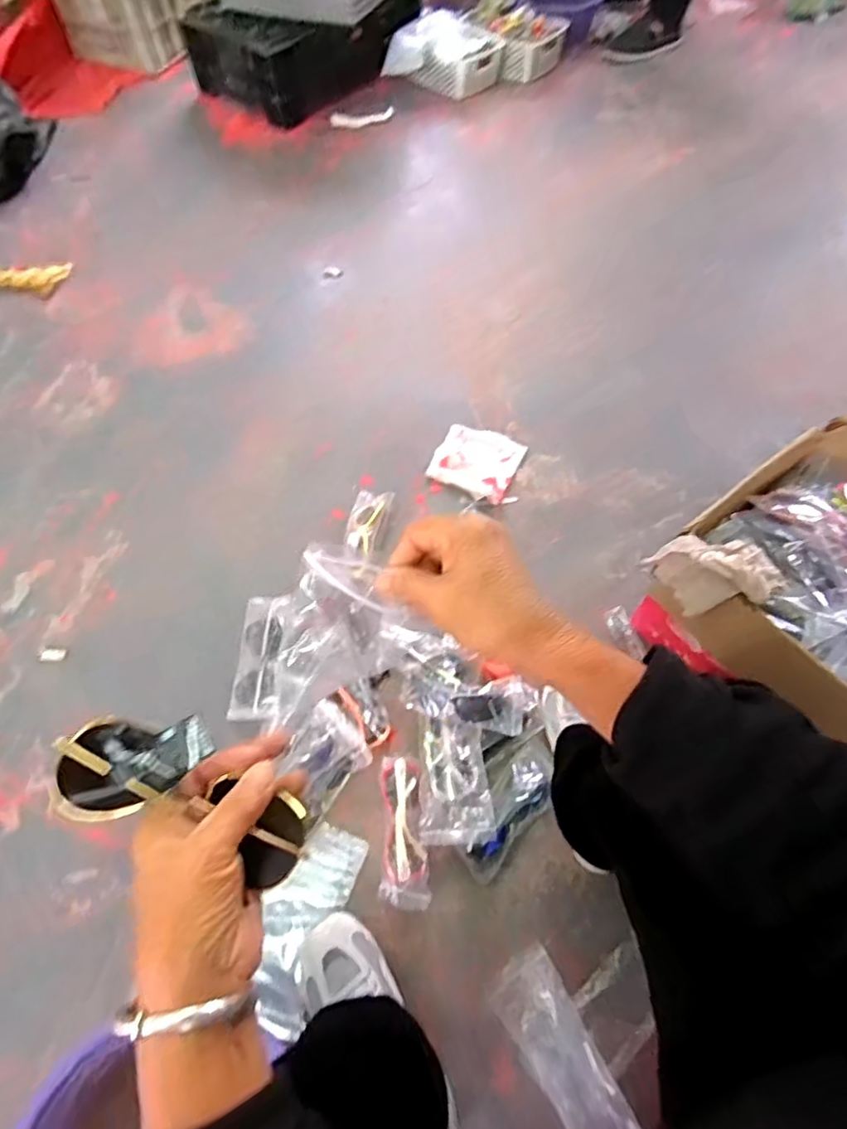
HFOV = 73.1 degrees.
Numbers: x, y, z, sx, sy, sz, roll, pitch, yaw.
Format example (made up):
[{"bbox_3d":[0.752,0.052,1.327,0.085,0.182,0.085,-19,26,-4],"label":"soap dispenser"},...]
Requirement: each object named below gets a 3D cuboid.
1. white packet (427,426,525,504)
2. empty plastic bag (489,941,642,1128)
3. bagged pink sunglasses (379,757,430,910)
[{"bbox_3d":[0.094,-0.182,1.021,0.144,0.029,0.140,20,64,12],"label":"white packet"},{"bbox_3d":[0.149,0.524,0.617,0.075,0.007,0.180,-34,57,-3],"label":"empty plastic bag"},{"bbox_3d":[-0.027,0.334,0.721,0.057,0.058,0.174,-5,61,-1],"label":"bagged pink sunglasses"}]

